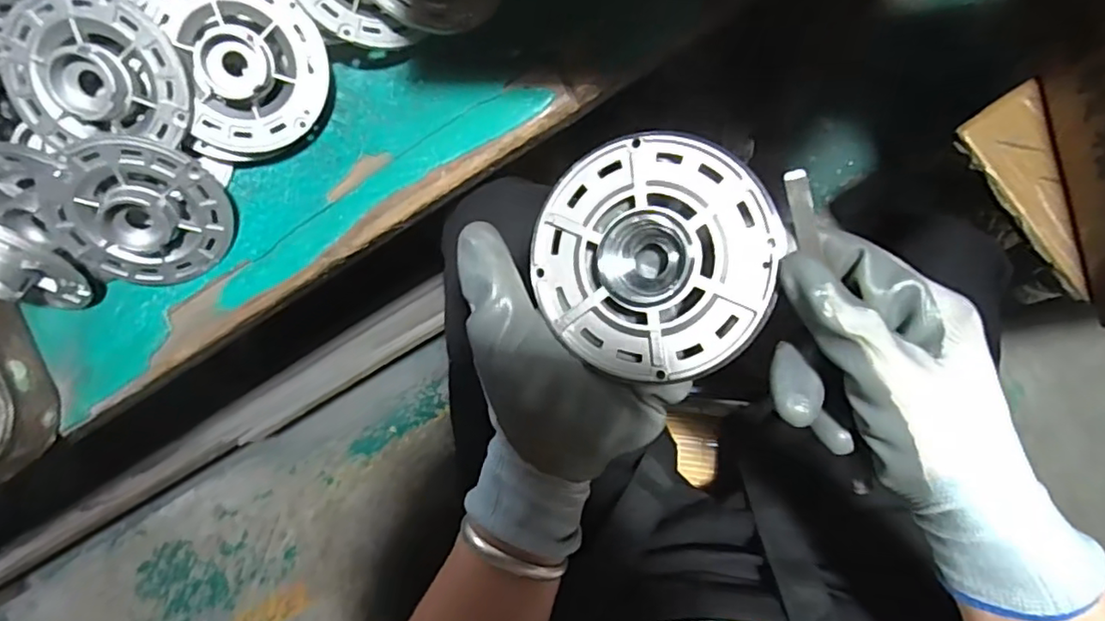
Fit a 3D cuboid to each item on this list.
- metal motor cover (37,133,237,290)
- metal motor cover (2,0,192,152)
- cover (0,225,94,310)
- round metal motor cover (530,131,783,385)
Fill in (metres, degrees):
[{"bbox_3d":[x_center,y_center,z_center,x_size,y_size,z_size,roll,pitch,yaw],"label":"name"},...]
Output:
[{"bbox_3d":[-0.277,-0.063,0.410,0.103,0.025,0.103,-29,127,4],"label":"metal motor cover"},{"bbox_3d":[-0.286,-0.154,0.386,0.099,0.033,0.090,0,113,-3],"label":"metal motor cover"},{"bbox_3d":[-0.388,-0.029,0.419,0.101,0.100,0.028,5,56,3],"label":"cover"},{"bbox_3d":[0.043,-0.024,0.272,0.104,0.025,0.104,-1,86,8],"label":"round metal motor cover"}]

